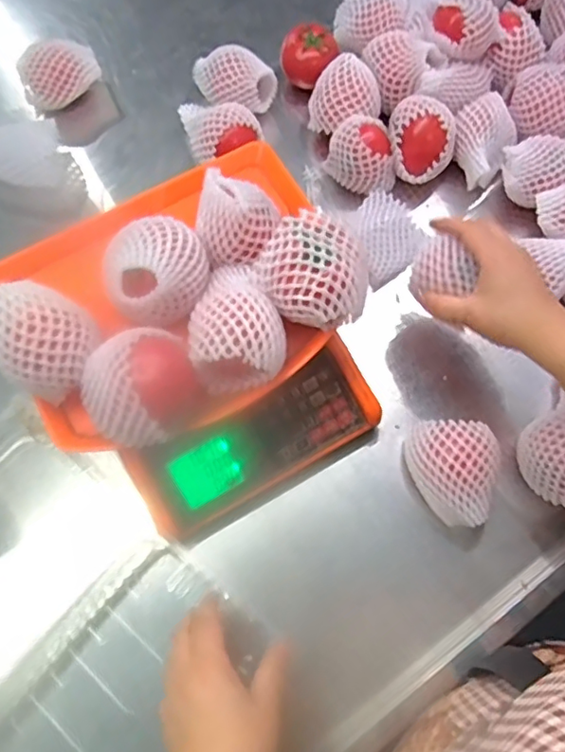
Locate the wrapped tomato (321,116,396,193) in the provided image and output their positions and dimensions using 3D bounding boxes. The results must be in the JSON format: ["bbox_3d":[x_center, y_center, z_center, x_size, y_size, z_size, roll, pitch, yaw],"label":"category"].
[{"bbox_3d":[0.088,-0.244,0.632,0.071,0.056,0.069,-1,72,2],"label":"wrapped tomato"}]

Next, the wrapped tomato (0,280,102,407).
[{"bbox_3d":[-0.181,-0.028,0.430,0.077,0.060,0.070,42,78,14],"label":"wrapped tomato"}]

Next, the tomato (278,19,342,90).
[{"bbox_3d":[0.033,-0.387,0.695,0.070,0.054,0.052,-1,72,1],"label":"tomato"}]

